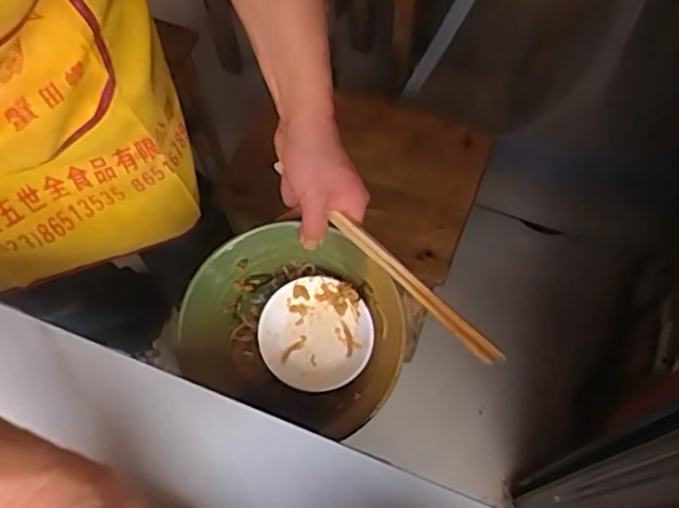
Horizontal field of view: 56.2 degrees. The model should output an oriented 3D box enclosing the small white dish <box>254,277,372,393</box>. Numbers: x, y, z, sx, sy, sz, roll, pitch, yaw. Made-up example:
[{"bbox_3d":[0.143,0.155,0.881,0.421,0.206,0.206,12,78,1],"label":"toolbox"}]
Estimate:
[{"bbox_3d":[-0.021,0.070,0.561,0.096,0.023,0.096,1,76,-2],"label":"small white dish"}]

